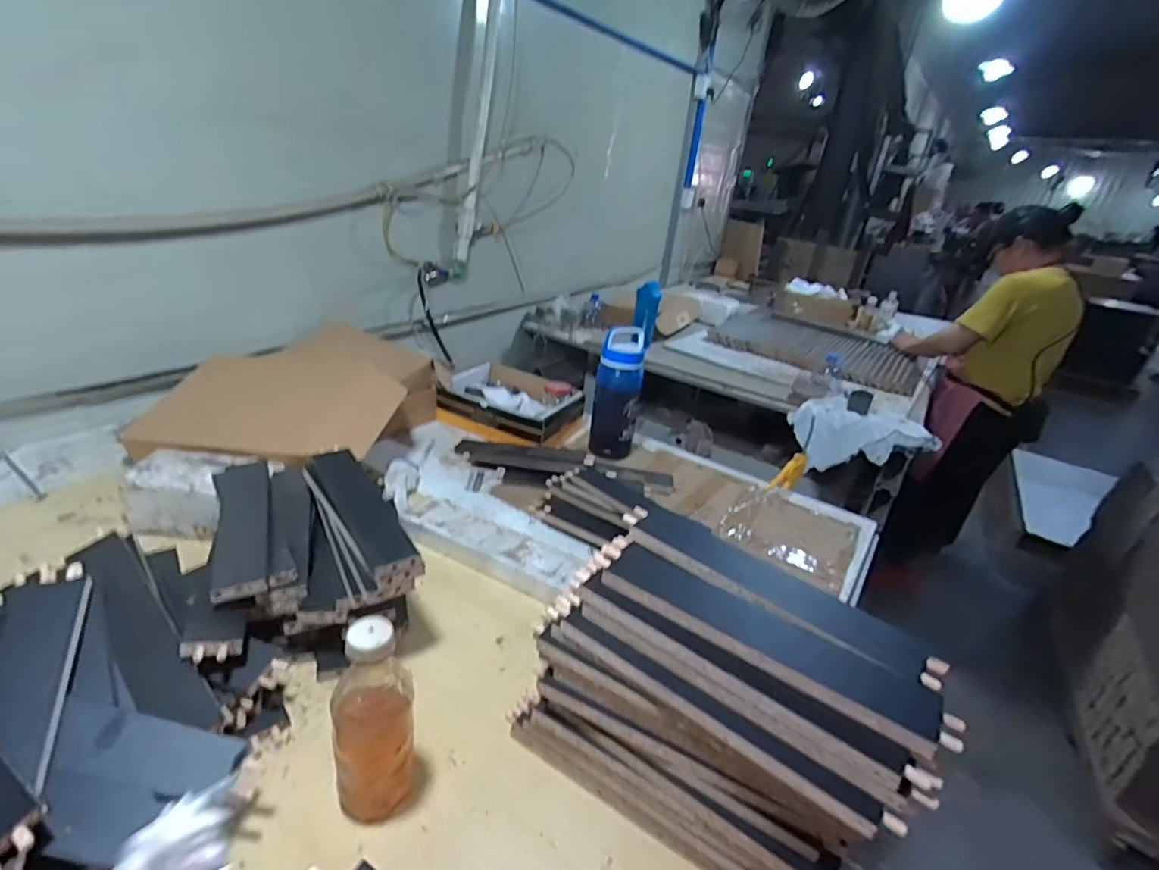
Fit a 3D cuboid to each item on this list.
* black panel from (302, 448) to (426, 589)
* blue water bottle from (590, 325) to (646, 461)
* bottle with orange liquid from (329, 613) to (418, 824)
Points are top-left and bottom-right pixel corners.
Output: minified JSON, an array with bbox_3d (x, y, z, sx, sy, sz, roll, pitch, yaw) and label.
[{"bbox_3d":[-0.285,0.096,0.743,0.066,0.031,0.283,-15,34,-34],"label":"black panel"},{"bbox_3d":[0.084,-0.101,1.283,0.097,0.261,0.099,3,28,-5],"label":"blue water bottle"},{"bbox_3d":[-0.188,0.267,0.525,0.069,0.205,0.059,-3,29,-16],"label":"bottle with orange liquid"}]

